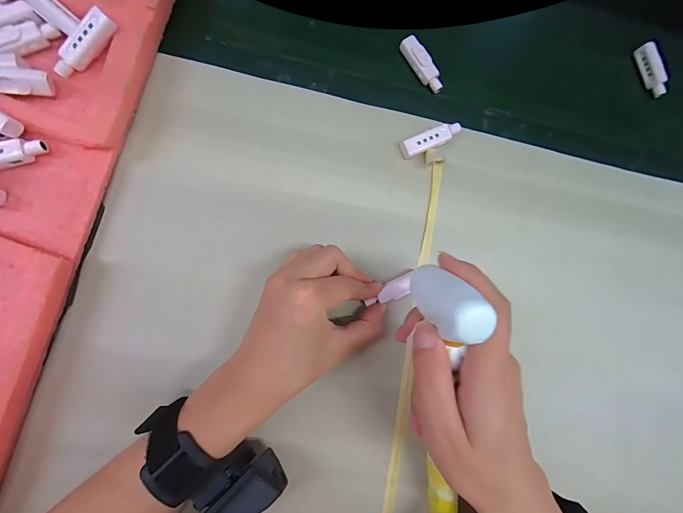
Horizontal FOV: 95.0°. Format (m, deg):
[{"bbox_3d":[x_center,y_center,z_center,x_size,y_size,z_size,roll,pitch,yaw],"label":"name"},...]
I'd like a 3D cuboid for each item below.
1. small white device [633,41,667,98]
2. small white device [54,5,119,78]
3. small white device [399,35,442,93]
[{"bbox_3d":[0.335,-0.201,0.338,0.012,0.015,0.058,-13,86,-9],"label":"small white device"},{"bbox_3d":[-0.195,-0.159,0.235,0.056,0.011,0.015,-41,91,10],"label":"small white device"},{"bbox_3d":[0.078,-0.184,0.300,0.016,0.008,0.058,-36,90,-10],"label":"small white device"}]

